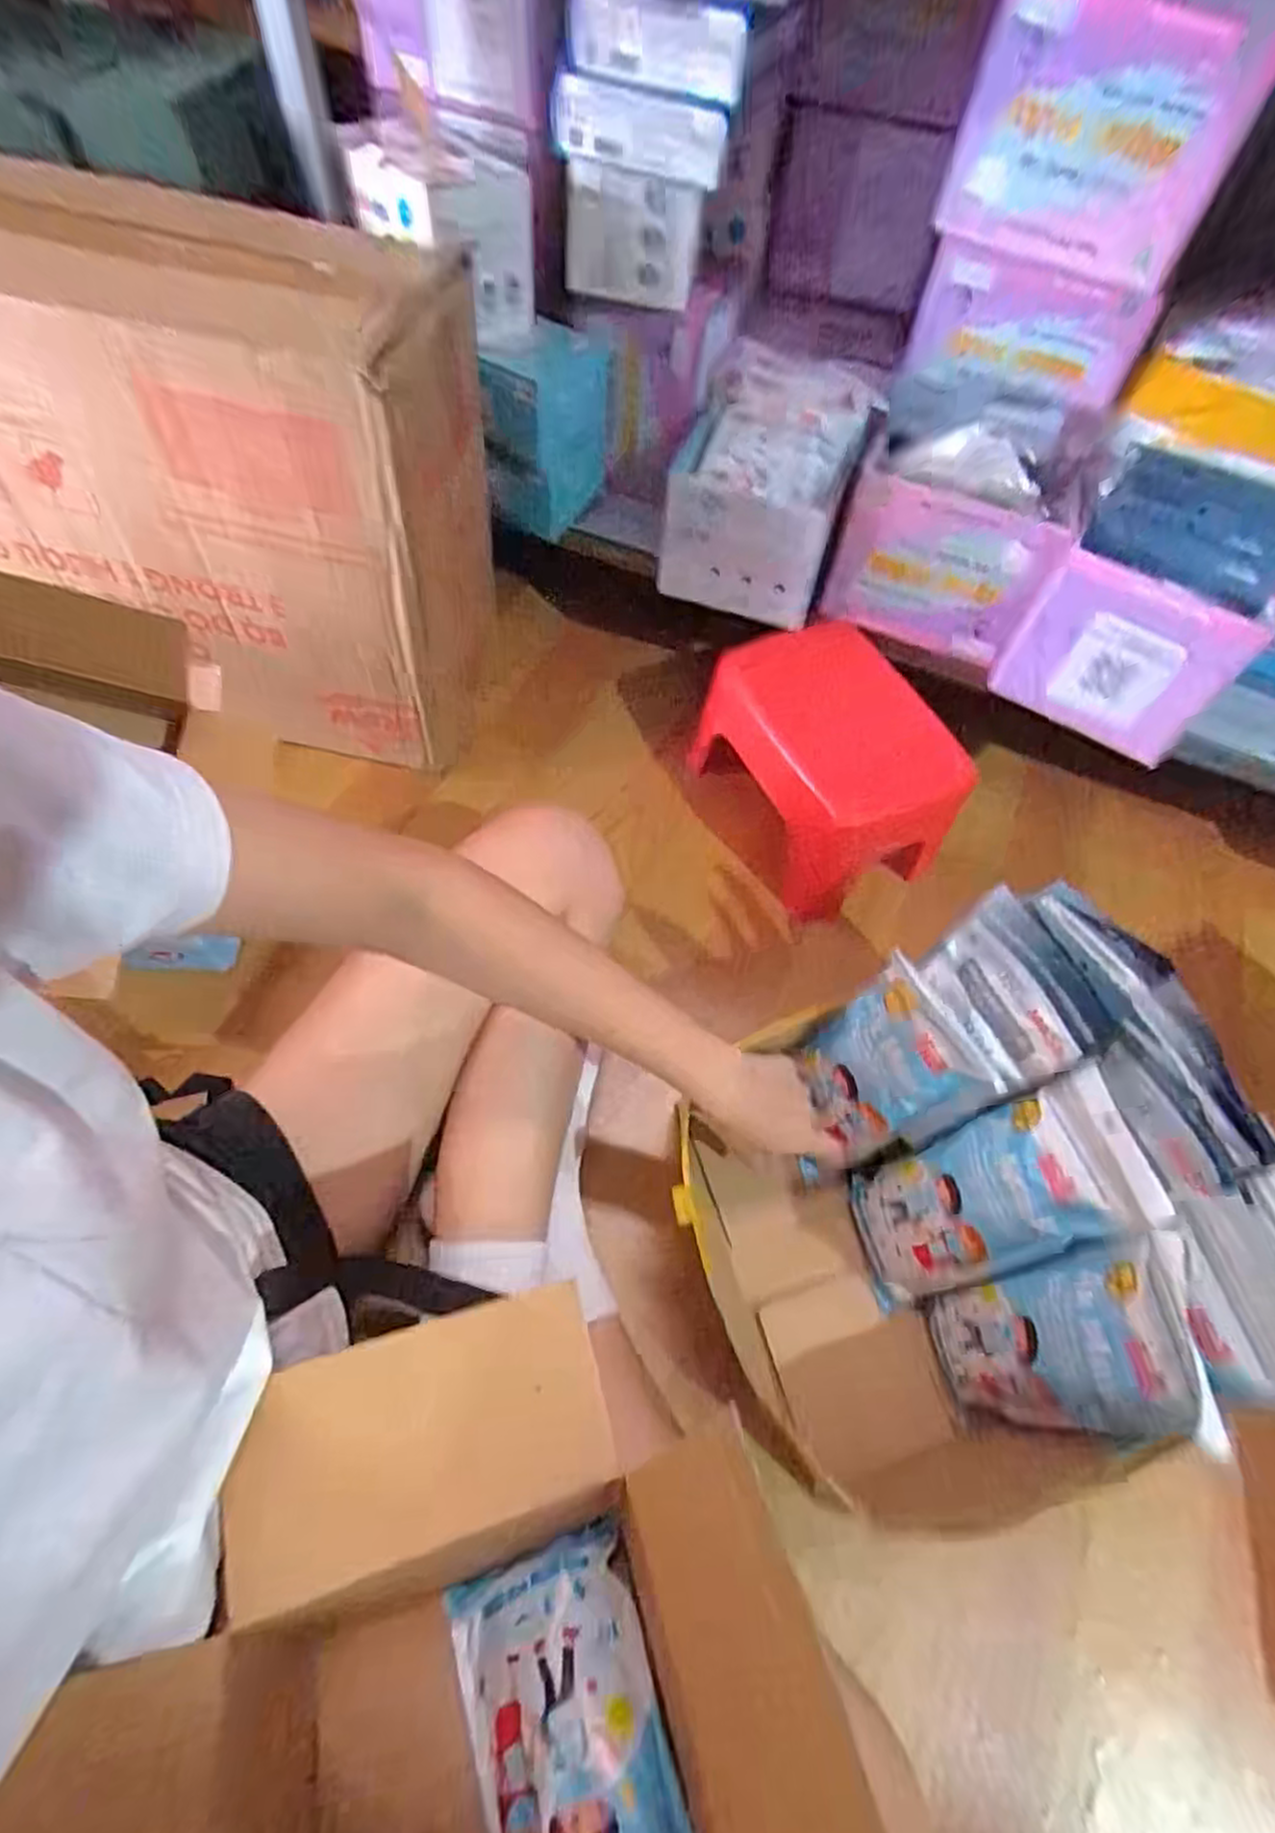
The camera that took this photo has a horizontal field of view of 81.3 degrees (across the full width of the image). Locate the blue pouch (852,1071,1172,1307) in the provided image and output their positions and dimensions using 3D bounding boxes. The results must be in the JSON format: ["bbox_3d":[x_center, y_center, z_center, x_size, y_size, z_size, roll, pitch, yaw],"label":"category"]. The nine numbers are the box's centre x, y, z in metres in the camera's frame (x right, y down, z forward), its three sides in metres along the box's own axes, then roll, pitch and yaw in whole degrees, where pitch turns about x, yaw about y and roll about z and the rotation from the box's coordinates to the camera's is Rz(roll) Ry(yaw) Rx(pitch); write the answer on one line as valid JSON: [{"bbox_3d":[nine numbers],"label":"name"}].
[{"bbox_3d":[0.234,0.194,0.510,0.023,0.221,0.090,2,55,-39],"label":"blue pouch"}]

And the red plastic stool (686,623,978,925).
[{"bbox_3d":[0.176,-0.158,0.729,0.158,0.138,0.265,-20,63,-15],"label":"red plastic stool"}]

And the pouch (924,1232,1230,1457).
[{"bbox_3d":[0.256,0.271,0.475,0.066,0.207,0.099,1,60,-4],"label":"pouch"}]

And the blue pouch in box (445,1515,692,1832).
[{"bbox_3d":[-0.031,0.384,0.334,0.093,0.024,0.158,-27,40,-1],"label":"blue pouch in box"}]

